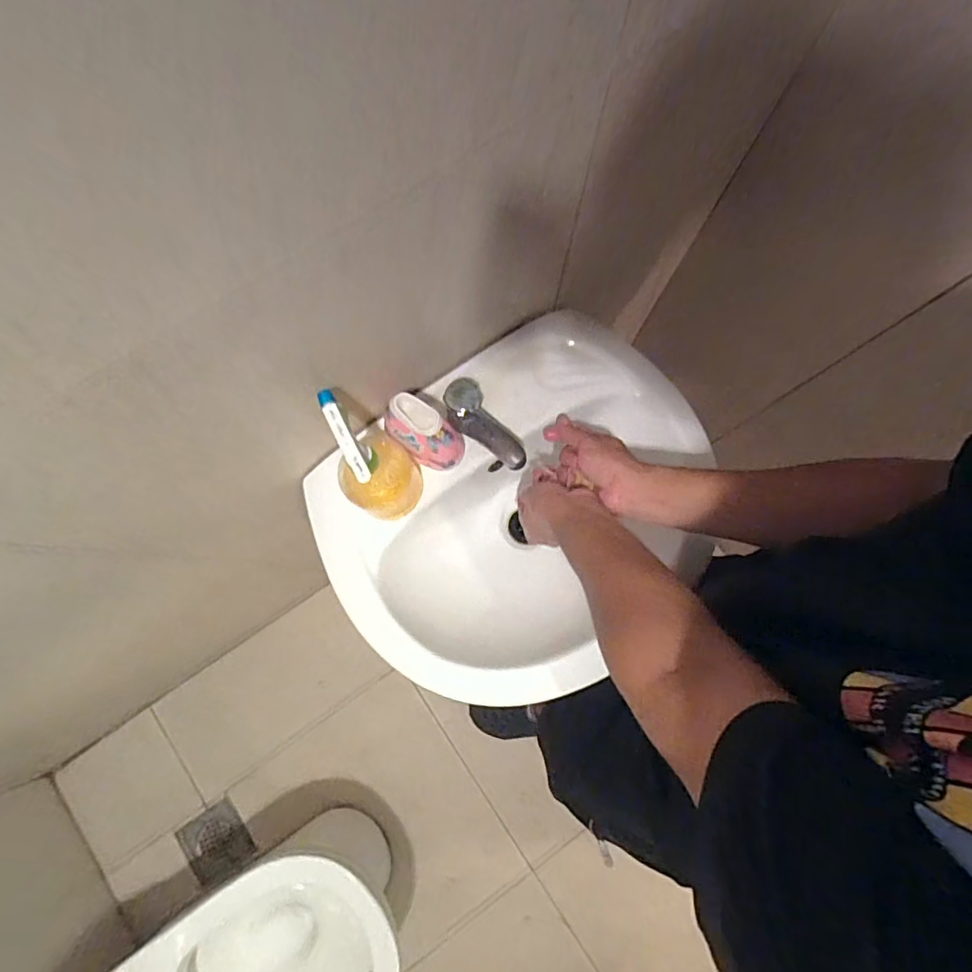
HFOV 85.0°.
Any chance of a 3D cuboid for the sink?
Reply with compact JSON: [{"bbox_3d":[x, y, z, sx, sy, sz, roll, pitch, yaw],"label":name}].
[{"bbox_3d":[0.049,0.036,0.729,0.509,0.155,0.392,-35,82,-7],"label":"sink"}]

